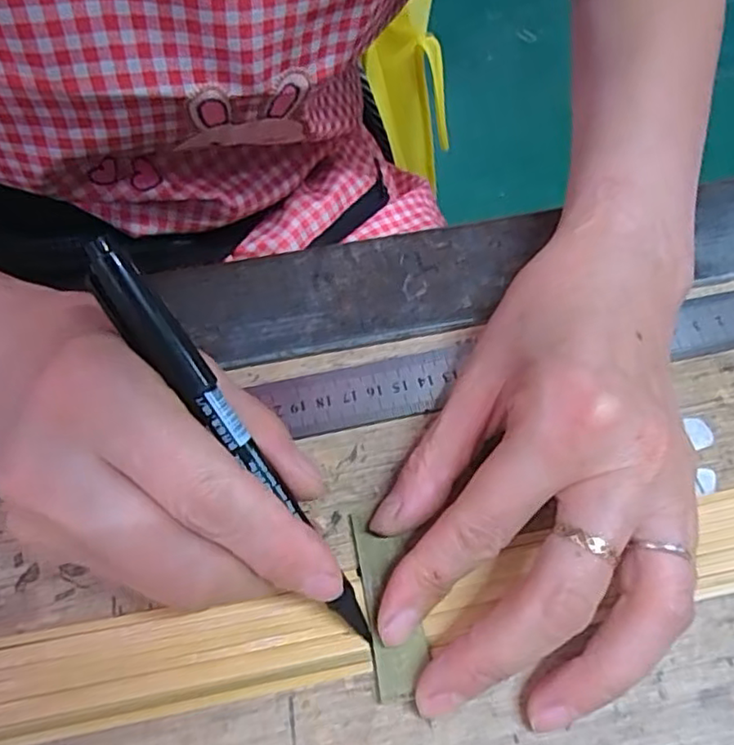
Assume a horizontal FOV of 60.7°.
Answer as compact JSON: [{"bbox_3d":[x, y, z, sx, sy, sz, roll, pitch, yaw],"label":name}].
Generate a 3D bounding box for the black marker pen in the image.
[{"bbox_3d":[-0.033,0.023,0.171,0.012,0.131,0.015,-37,17,-21],"label":"black marker pen"}]

